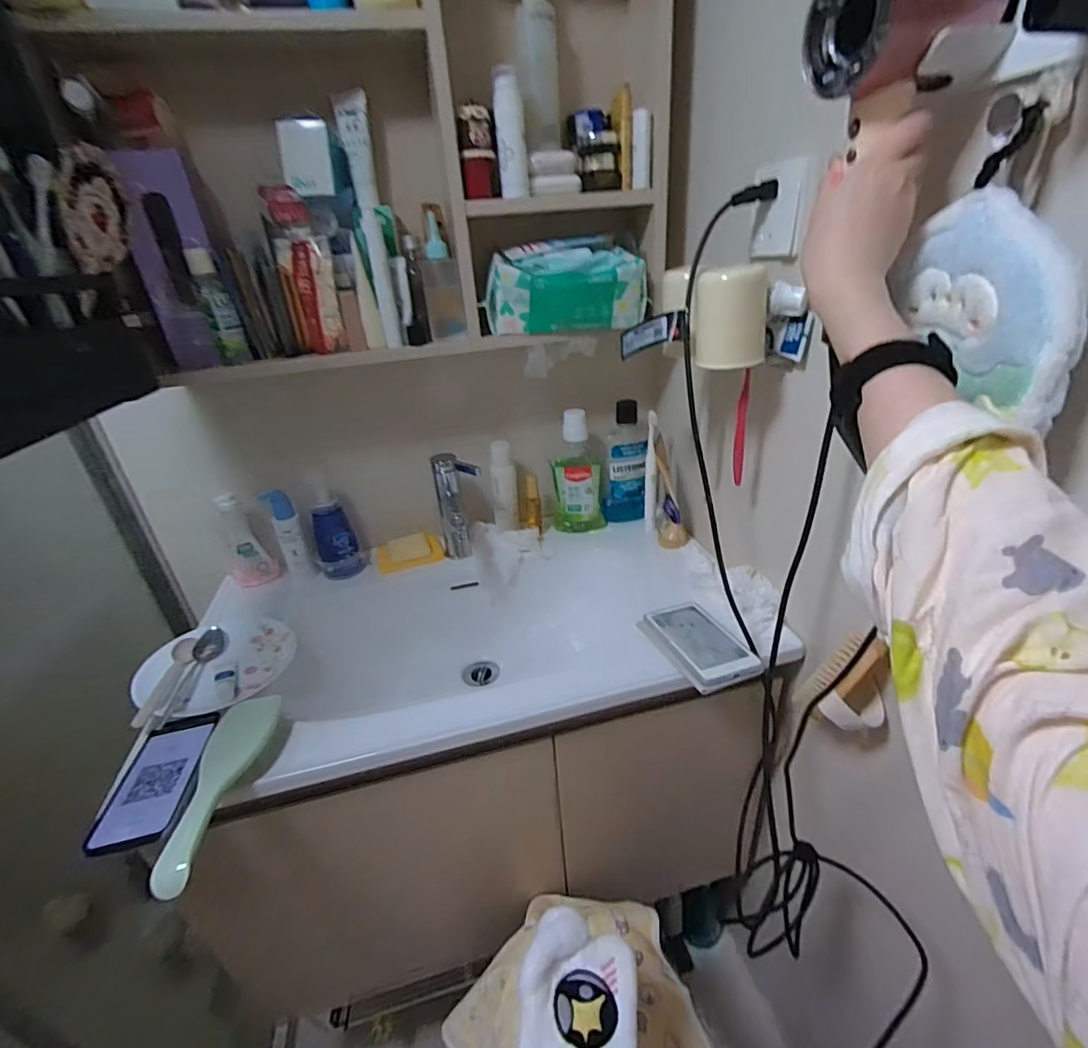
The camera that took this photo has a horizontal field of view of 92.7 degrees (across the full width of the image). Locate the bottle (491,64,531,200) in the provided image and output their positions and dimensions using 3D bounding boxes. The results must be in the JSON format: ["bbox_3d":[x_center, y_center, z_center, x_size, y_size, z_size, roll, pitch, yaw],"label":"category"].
[{"bbox_3d":[-0.042,-0.485,0.649,0.036,0.129,0.042,-6,28,-1],"label":"bottle"}]

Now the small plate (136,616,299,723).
[{"bbox_3d":[-0.428,0.185,0.683,0.175,0.016,0.161,2,33,-22],"label":"small plate"}]

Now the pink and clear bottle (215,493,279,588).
[{"bbox_3d":[-0.486,0.027,0.838,0.069,0.150,0.041,-24,33,-31],"label":"pink and clear bottle"}]

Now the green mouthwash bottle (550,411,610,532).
[{"bbox_3d":[0.059,-0.089,0.918,0.091,0.220,0.049,-4,28,4],"label":"green mouthwash bottle"}]

